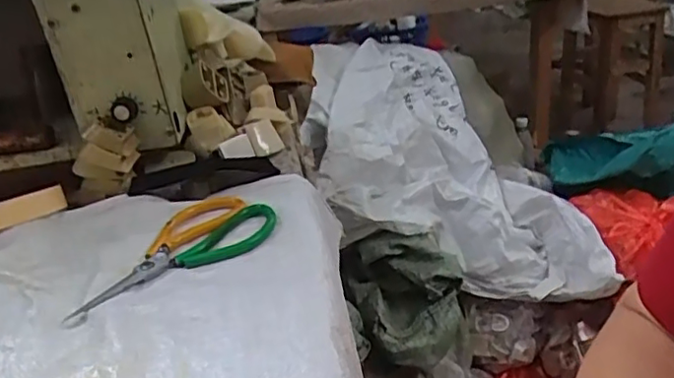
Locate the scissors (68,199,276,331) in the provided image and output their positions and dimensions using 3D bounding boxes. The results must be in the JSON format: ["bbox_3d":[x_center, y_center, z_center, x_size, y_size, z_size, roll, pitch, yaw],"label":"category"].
[{"bbox_3d":[-0.149,0.052,0.533,0.194,0.010,0.106,-26,32,-31],"label":"scissors"}]

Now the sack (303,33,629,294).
[{"bbox_3d":[0.224,-0.078,1.294,0.482,0.325,0.637,-5,26,3],"label":"sack"}]

